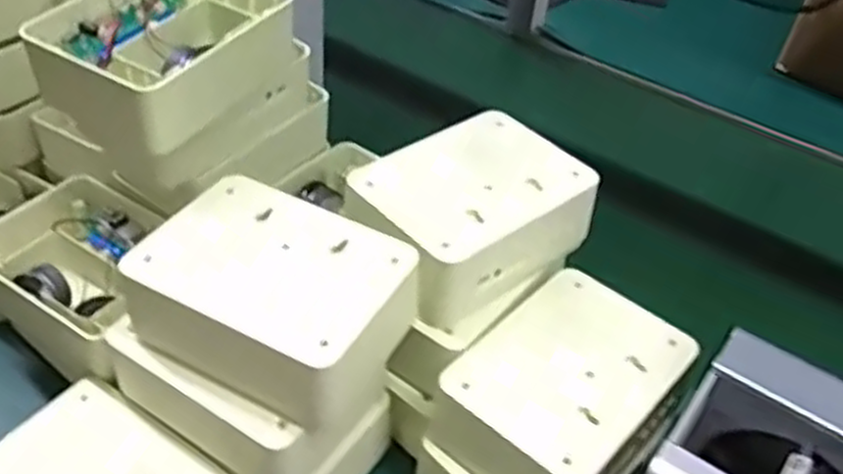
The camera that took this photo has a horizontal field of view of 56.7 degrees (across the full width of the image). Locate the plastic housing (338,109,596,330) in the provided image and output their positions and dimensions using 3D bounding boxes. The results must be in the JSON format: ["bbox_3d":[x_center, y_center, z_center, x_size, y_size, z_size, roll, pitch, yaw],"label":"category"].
[{"bbox_3d":[0.030,-0.016,0.512,0.141,0.059,0.100,-26,51,-31],"label":"plastic housing"}]

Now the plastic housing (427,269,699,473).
[{"bbox_3d":[0.087,0.099,0.477,0.112,0.060,0.144,30,47,24],"label":"plastic housing"}]

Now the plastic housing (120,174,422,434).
[{"bbox_3d":[-0.083,0.036,0.454,0.134,0.067,0.098,24,45,19],"label":"plastic housing"}]

